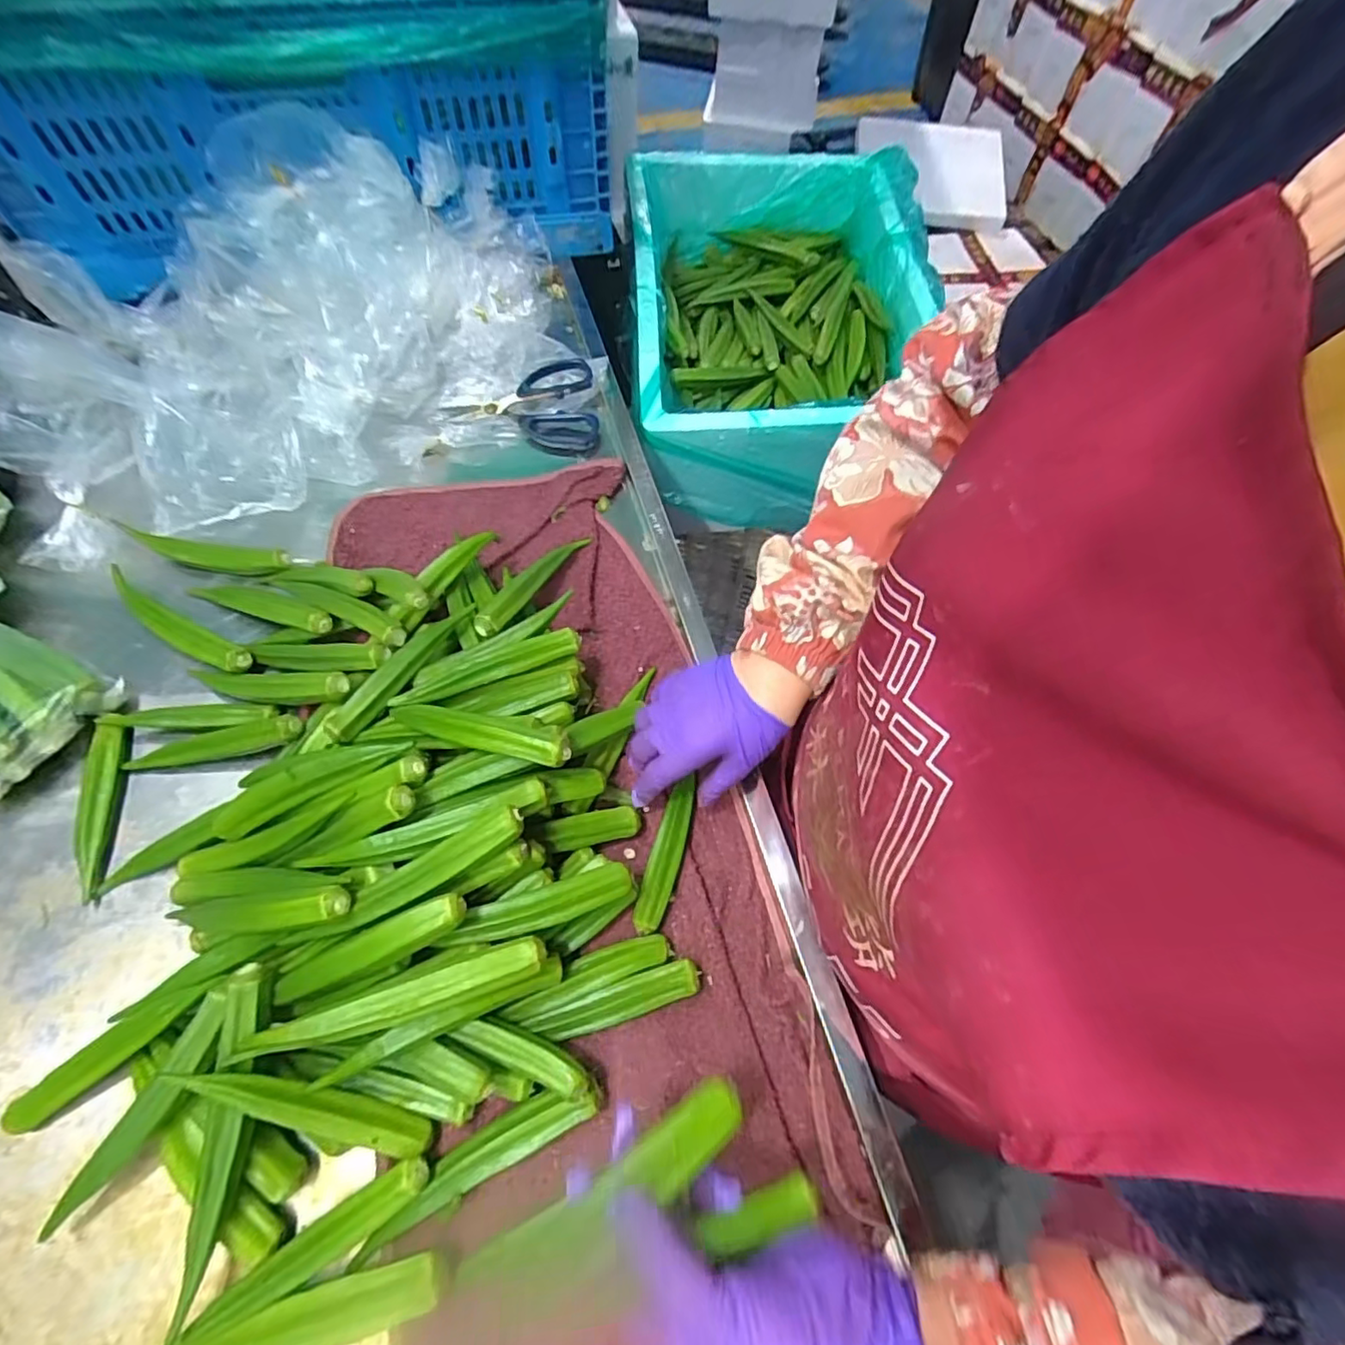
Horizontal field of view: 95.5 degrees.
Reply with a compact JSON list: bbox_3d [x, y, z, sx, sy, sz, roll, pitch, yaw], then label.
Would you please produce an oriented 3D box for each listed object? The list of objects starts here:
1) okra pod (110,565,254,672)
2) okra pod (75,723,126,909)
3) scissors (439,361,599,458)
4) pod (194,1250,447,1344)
[{"bbox_3d":[-0.401,-0.036,0.492,0.158,0.024,0.027,28,66,11],"label":"okra pod"},{"bbox_3d":[-0.407,0.096,0.431,0.023,0.026,0.118,-5,64,-5],"label":"okra pod"},{"bbox_3d":[-0.153,-0.285,0.644,0.164,0.036,0.106,8,63,2],"label":"scissors"},{"bbox_3d":[-0.202,0.343,0.317,0.167,0.027,0.029,-17,65,-10],"label":"pod"}]

